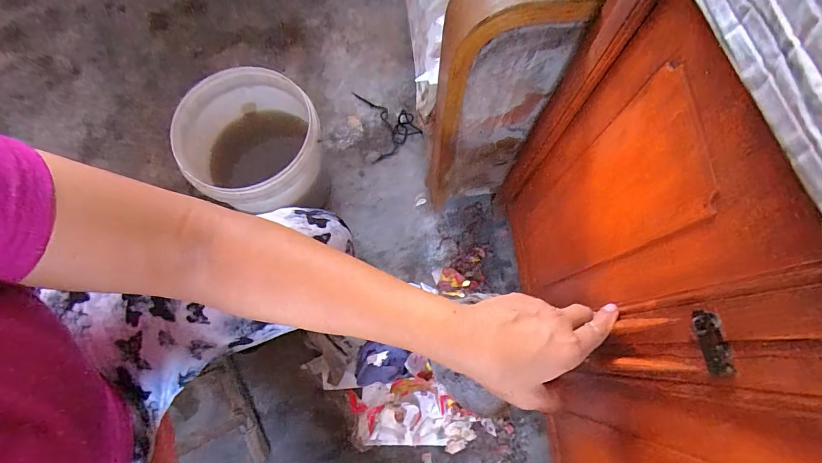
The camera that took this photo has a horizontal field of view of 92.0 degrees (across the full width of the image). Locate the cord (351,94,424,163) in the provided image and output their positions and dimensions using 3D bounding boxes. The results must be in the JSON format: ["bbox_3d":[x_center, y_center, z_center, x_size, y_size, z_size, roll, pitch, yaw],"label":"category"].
[{"bbox_3d":[-0.075,-0.288,0.987,0.131,0.040,0.204,-25,73,-7],"label":"cord"}]

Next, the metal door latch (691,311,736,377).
[{"bbox_3d":[0.198,0.074,0.262,0.008,0.019,0.041,-6,72,-1],"label":"metal door latch"}]

